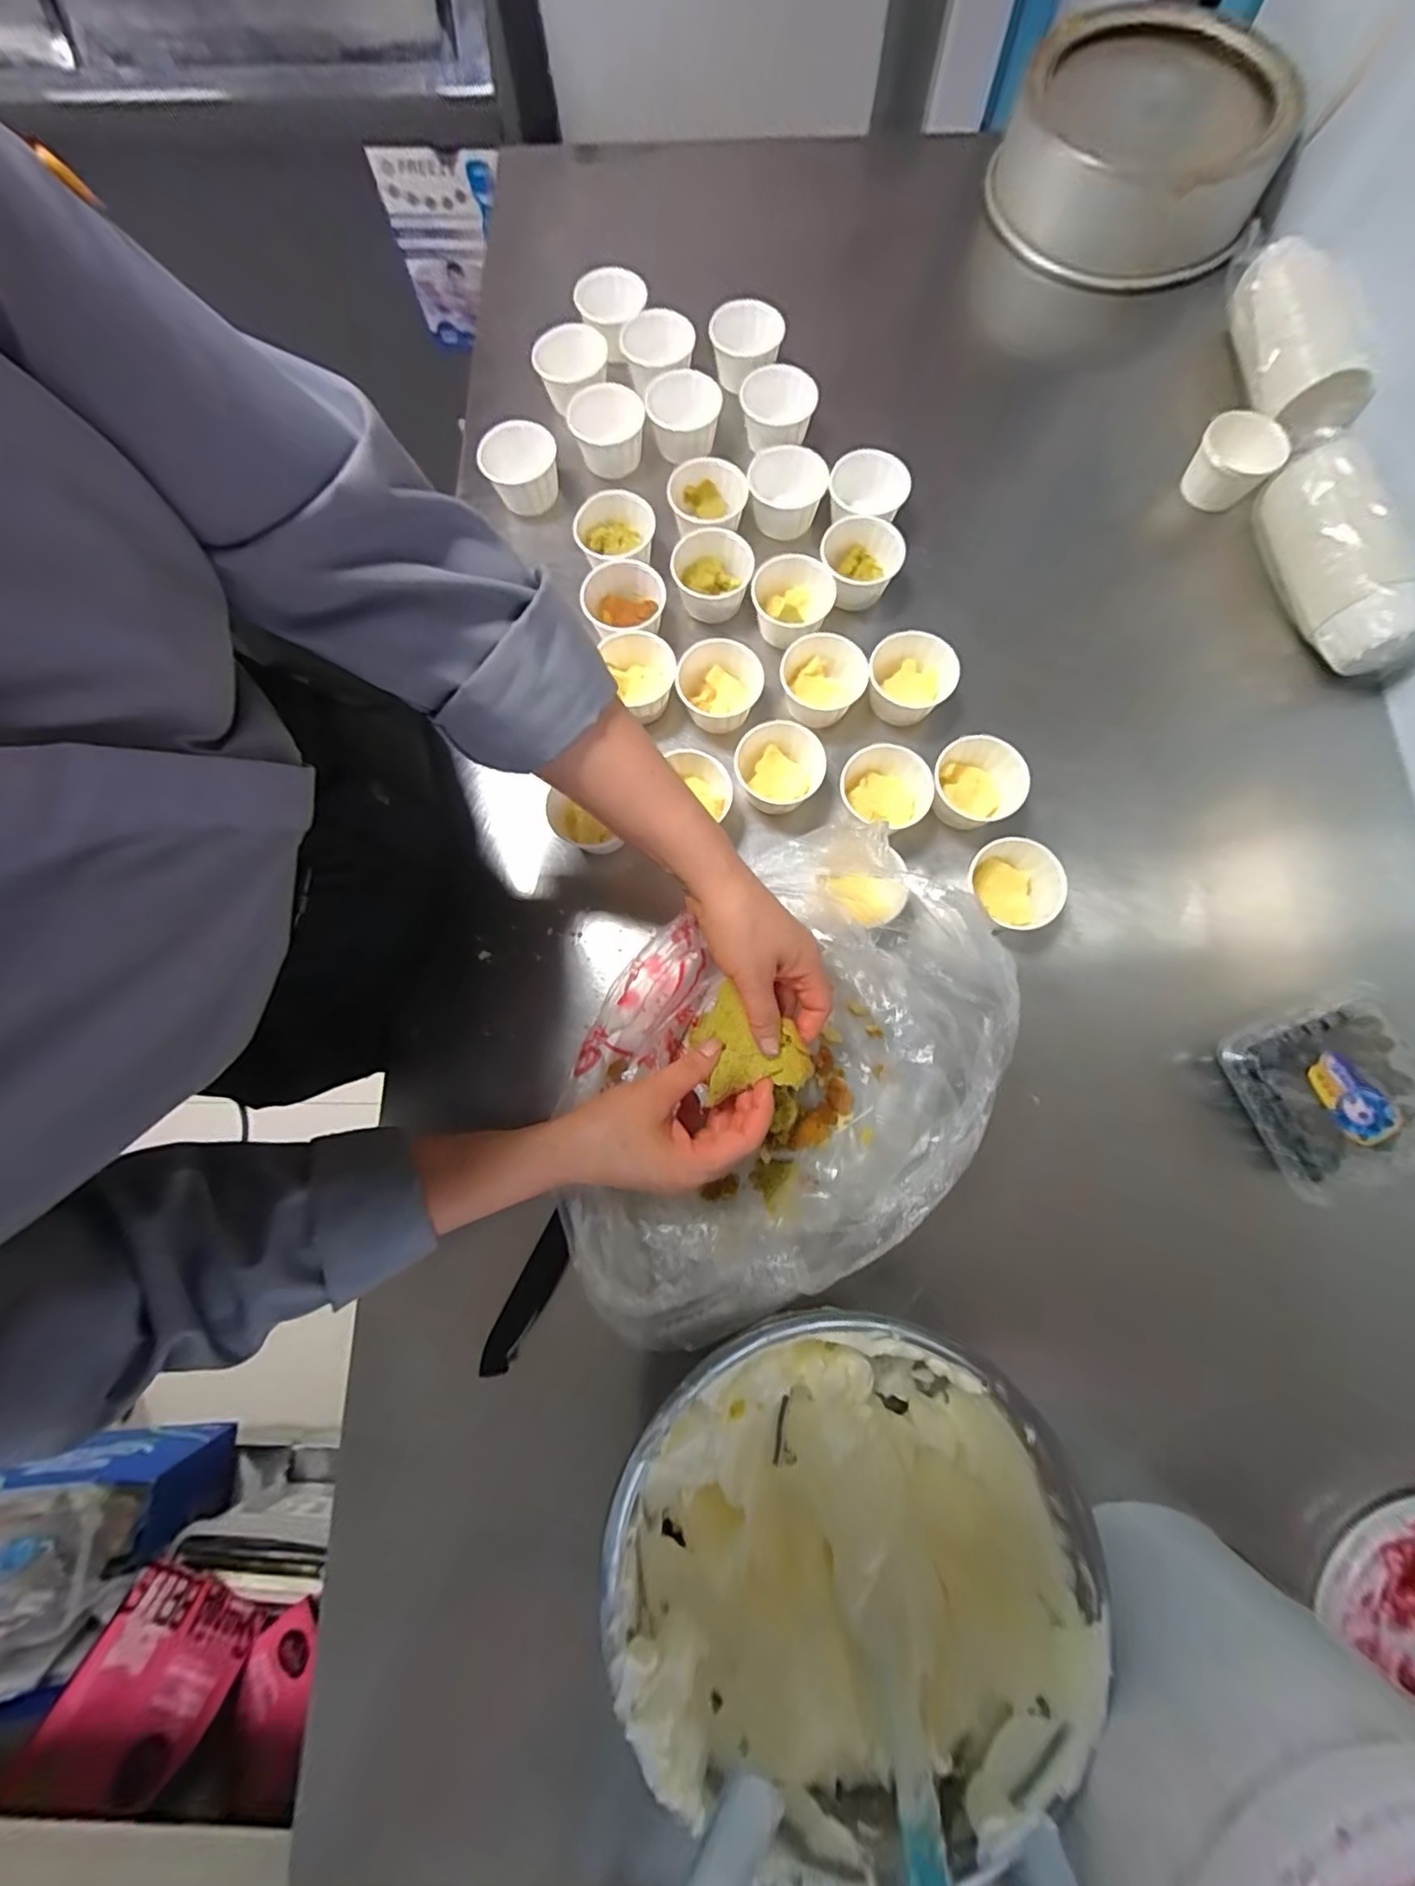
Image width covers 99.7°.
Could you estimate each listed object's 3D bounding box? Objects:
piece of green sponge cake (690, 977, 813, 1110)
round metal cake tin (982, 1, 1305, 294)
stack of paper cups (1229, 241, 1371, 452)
[{"bbox_3d":[0.023,0.060,0.374,0.064,0.023,0.070,-18,77,-3],"label":"piece of green sponge cake"},{"bbox_3d":[0.416,-0.773,0.586,0.248,0.081,0.236,0,77,1],"label":"round metal cake tin"},{"bbox_3d":[0.510,-0.529,0.523,0.061,0.061,0.191,-11,77,-1],"label":"stack of paper cups"}]

